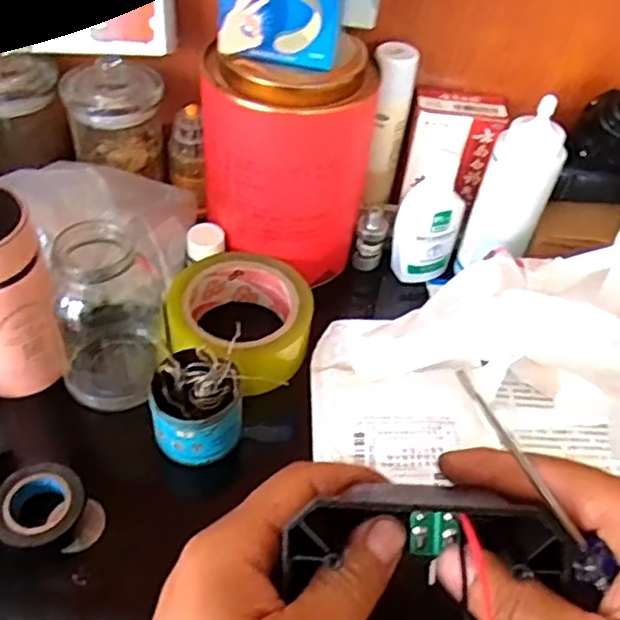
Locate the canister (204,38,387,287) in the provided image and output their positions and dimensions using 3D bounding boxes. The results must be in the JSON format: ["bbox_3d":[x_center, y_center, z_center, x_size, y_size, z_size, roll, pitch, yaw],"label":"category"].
[{"bbox_3d":[-0.020,-0.109,0.509,0.119,0.167,0.094,15,47,8],"label":"canister"}]

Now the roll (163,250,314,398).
[{"bbox_3d":[-0.051,0.007,0.492,0.103,0.048,0.103,3,46,-3],"label":"roll"}]

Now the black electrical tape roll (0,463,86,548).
[{"bbox_3d":[-0.166,0.119,0.400,0.051,0.019,0.051,3,46,-3],"label":"black electrical tape roll"}]

